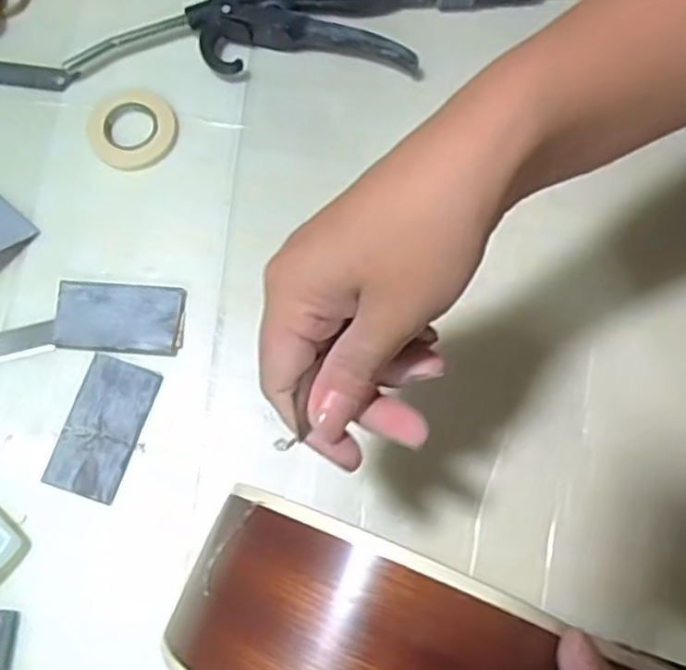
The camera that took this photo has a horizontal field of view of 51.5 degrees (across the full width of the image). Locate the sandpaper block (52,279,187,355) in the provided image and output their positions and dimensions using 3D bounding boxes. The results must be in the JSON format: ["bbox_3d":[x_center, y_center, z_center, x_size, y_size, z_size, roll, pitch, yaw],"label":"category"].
[{"bbox_3d":[-0.133,-0.011,0.423,0.075,0.008,0.042,5,74,0],"label":"sandpaper block"}]

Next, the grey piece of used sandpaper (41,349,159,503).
[{"bbox_3d":[-0.137,0.053,0.407,0.041,0.006,0.077,17,74,3],"label":"grey piece of used sandpaper"}]

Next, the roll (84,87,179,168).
[{"bbox_3d":[-0.138,-0.134,0.462,0.056,0.005,0.056,0,74,-1],"label":"roll"}]

